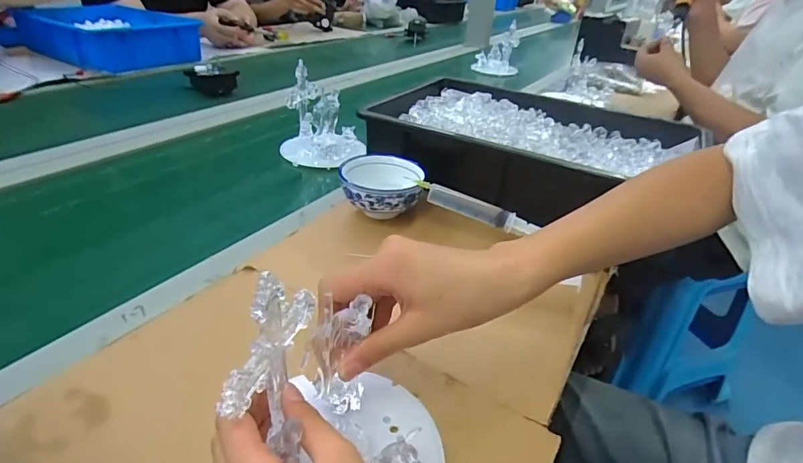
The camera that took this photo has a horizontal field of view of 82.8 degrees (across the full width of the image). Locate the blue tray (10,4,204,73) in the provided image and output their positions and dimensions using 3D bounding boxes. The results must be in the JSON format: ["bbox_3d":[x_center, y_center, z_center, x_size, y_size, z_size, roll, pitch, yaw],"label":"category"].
[{"bbox_3d":[-0.773,-0.533,1.227,0.458,0.092,0.313,30,40,35],"label":"blue tray"}]

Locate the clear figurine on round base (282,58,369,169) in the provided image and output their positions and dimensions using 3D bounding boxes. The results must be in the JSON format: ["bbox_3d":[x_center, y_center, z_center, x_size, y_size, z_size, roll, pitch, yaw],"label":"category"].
[{"bbox_3d":[-0.118,-0.178,0.688,0.118,0.115,0.108,4,30,-1],"label":"clear figurine on round base"}]

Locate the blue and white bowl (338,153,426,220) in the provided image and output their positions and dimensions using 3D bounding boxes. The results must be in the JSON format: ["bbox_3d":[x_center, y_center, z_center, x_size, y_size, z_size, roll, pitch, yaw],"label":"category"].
[{"bbox_3d":[-0.023,-0.047,0.531,0.088,0.053,0.095,3,30,-2],"label":"blue and white bowl"}]

